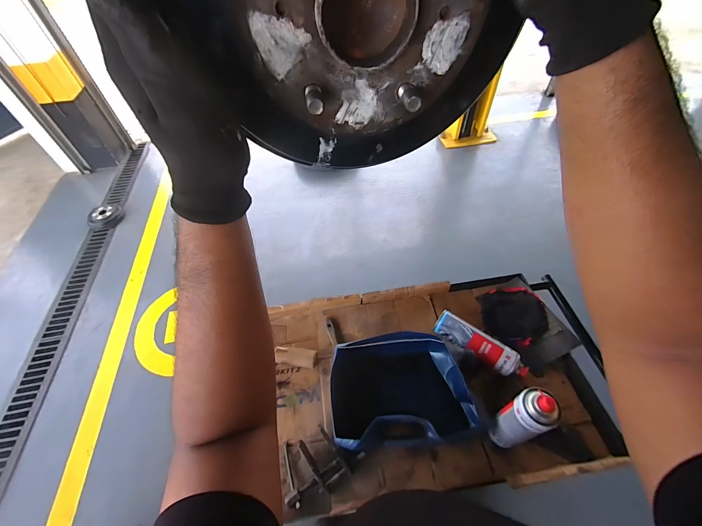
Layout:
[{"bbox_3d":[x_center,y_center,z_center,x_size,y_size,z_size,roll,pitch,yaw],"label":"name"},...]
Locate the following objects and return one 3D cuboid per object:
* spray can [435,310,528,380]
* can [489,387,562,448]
[{"bbox_3d":[0.313,0.207,0.761,0.227,0.056,0.069,30,60,23],"label":"spray can"},{"bbox_3d":[0.327,0.302,0.600,0.063,0.223,0.069,-23,55,-14],"label":"can"}]

